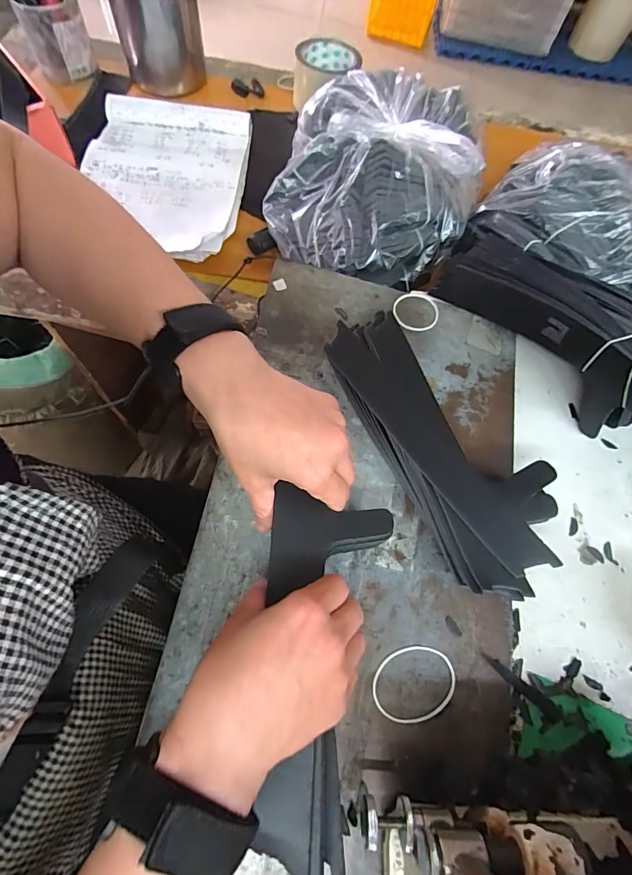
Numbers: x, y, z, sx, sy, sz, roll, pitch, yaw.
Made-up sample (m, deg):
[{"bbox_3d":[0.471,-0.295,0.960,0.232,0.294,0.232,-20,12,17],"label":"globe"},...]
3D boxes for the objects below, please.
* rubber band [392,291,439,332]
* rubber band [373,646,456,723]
[{"bbox_3d":[0.102,-0.128,0.410,0.052,0.004,0.045,-32,74,-17],"label":"rubber band"},{"bbox_3d":[0.071,0.177,0.293,0.062,0.004,0.045,-16,70,-12],"label":"rubber band"}]

